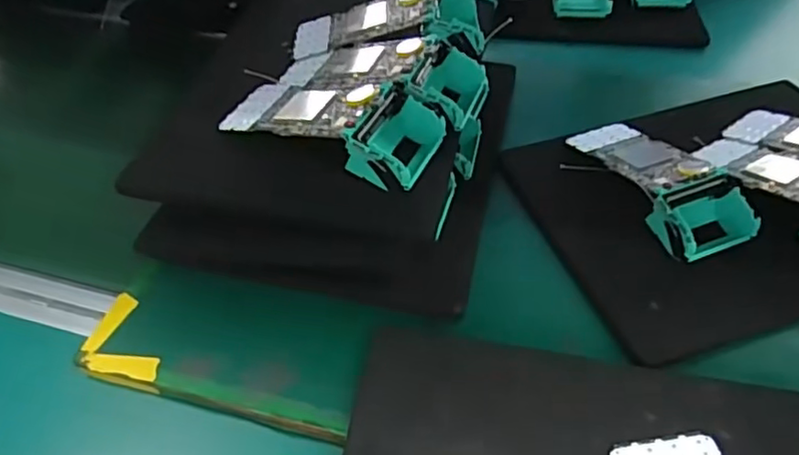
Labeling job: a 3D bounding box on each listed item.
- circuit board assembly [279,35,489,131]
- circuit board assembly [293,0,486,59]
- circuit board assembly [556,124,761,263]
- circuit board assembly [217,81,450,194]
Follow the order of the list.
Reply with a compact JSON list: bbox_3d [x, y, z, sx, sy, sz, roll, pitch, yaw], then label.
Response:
[{"bbox_3d":[-0.022,-0.133,0.530,0.187,0.047,0.079,18,50,17],"label":"circuit board assembly"},{"bbox_3d":[-0.008,-0.191,0.581,0.186,0.041,0.079,-1,47,0],"label":"circuit board assembly"},{"bbox_3d":[0.224,-0.046,0.548,0.086,0.052,0.177,-23,51,-19],"label":"circuit board assembly"},{"bbox_3d":[-0.057,-0.084,0.486,0.175,0.045,0.074,19,50,18],"label":"circuit board assembly"}]

